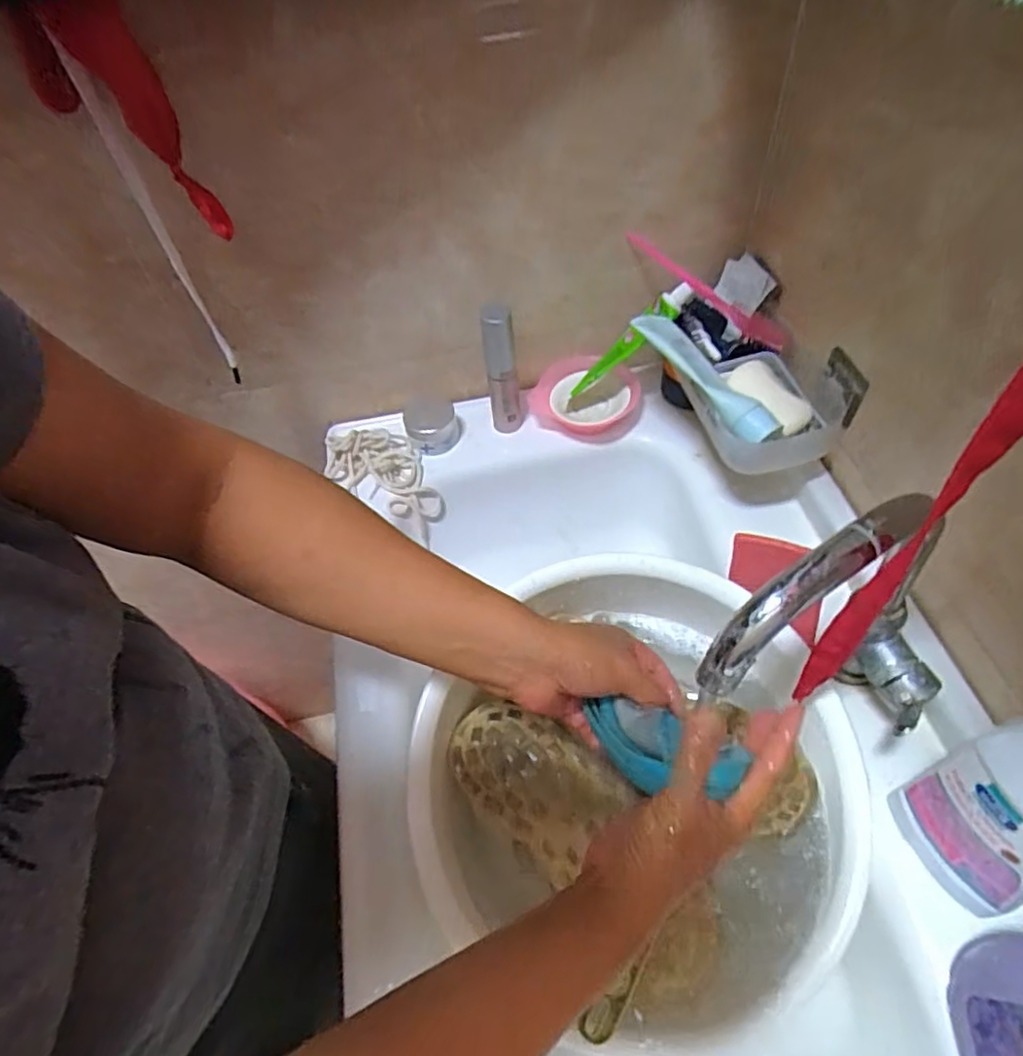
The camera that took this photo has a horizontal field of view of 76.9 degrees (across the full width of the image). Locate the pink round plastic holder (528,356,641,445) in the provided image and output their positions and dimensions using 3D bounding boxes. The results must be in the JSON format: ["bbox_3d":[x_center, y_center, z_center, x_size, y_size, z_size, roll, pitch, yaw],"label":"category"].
[{"bbox_3d":[0.086,-0.148,0.739,0.121,0.046,0.094,12,56,14],"label":"pink round plastic holder"}]

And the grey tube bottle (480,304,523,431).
[{"bbox_3d":[-0.010,-0.159,0.687,0.032,0.176,0.032,-6,54,1],"label":"grey tube bottle"}]

